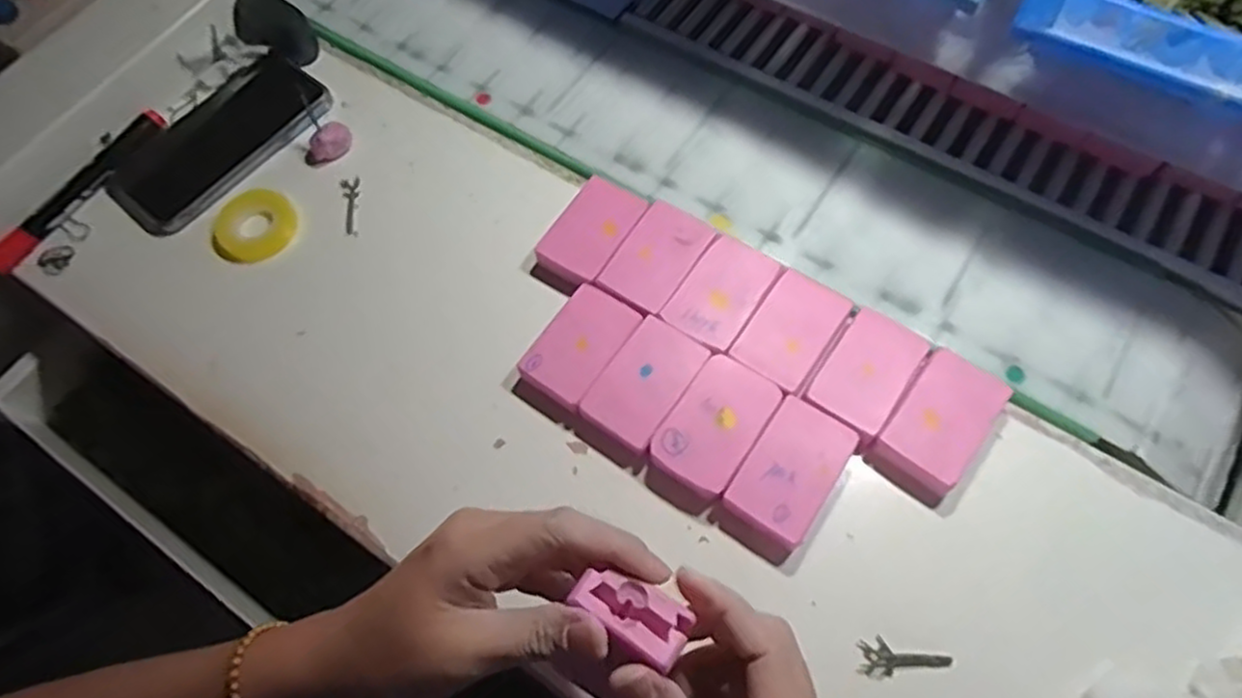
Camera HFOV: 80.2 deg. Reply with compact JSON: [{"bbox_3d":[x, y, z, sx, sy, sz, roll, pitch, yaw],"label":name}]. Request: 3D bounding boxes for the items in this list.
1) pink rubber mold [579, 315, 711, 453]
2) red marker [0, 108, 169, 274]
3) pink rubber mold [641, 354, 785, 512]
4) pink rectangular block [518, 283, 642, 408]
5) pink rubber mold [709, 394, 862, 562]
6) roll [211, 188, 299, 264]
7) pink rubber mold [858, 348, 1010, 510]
[{"bbox_3d":[0.014,0.021,0.418,0.044,0.020,0.071,32,71,16],"label":"pink rubber mold"},{"bbox_3d":[-0.361,-0.106,0.492,0.012,0.017,0.142,31,70,16],"label":"red marker"},{"bbox_3d":[0.050,0.046,0.403,0.046,0.022,0.079,33,71,17],"label":"pink rubber mold"},{"bbox_3d":[-0.023,0.001,0.429,0.042,0.020,0.067,32,71,16],"label":"pink rectangular block"},{"bbox_3d":[0.088,0.069,0.391,0.045,0.019,0.078,34,71,17],"label":"pink rubber mold"},{"bbox_3d":[-0.240,-0.081,0.481,0.051,0.010,0.048,-1,65,3],"label":"roll"},{"bbox_3d":[0.171,0.040,0.396,0.045,0.018,0.075,36,72,17],"label":"pink rubber mold"}]

